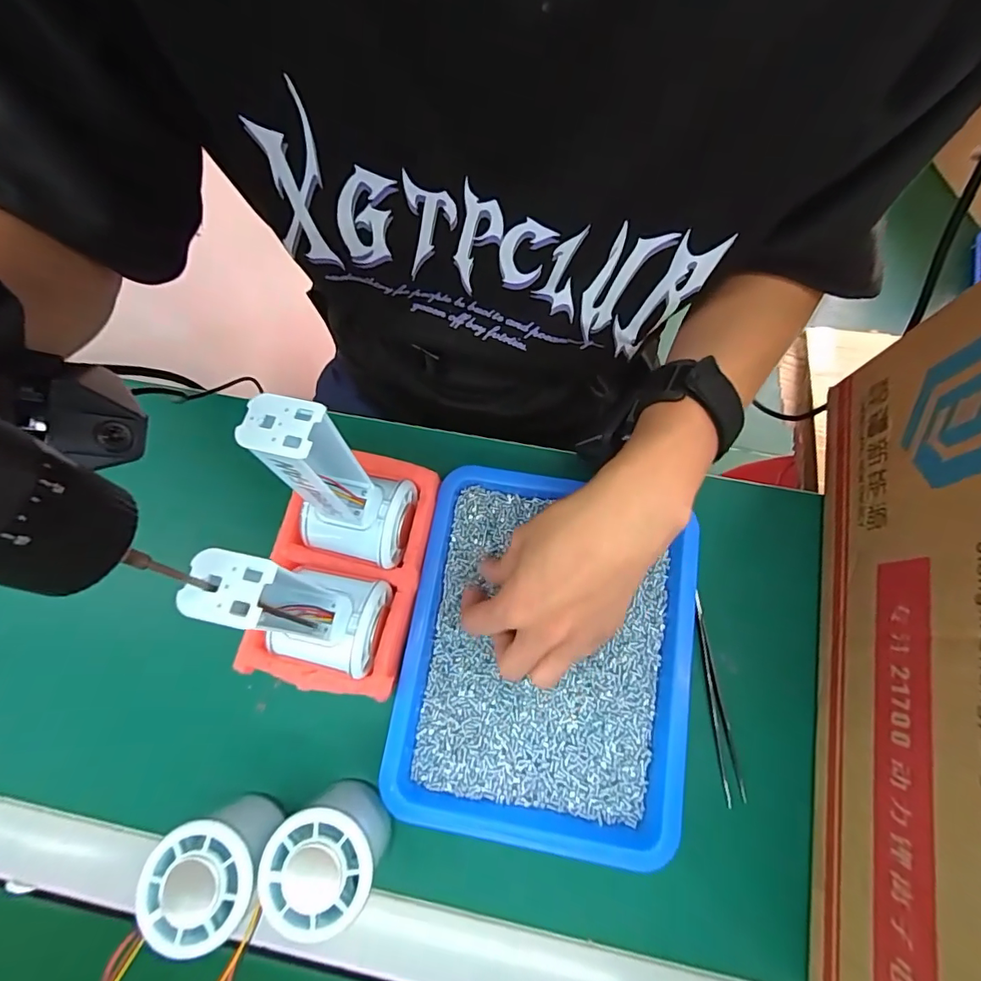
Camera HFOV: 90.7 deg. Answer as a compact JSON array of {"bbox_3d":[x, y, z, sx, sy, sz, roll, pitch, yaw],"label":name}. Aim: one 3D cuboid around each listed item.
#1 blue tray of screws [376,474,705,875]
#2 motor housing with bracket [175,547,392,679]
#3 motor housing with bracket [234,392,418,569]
[{"bbox_3d":[0.036,0.102,0.309,0.172,0.021,0.219,9,75,4],"label":"blue tray of screws"},{"bbox_3d":[-0.098,0.062,0.236,0.064,0.126,0.055,11,75,5],"label":"motor housing with bracket"},{"bbox_3d":[-0.080,0.003,0.252,0.055,0.123,0.052,20,76,7],"label":"motor housing with bracket"}]

